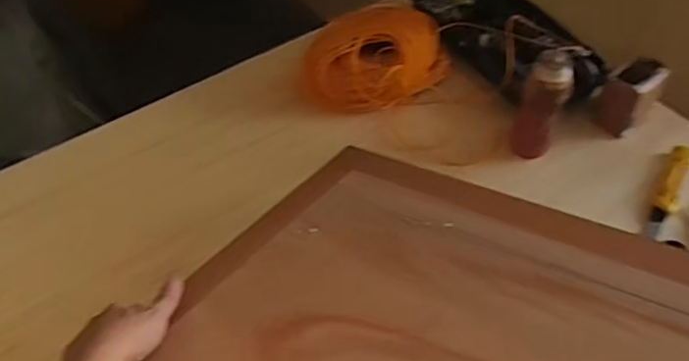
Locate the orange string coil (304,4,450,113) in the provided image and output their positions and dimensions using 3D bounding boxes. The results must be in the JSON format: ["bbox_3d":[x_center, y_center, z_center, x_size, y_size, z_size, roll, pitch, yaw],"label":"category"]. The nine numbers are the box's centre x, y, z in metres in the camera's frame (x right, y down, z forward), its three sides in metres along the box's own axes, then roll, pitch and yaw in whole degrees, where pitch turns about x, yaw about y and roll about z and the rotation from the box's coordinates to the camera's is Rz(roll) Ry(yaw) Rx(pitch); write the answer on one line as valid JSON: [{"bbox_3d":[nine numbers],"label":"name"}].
[{"bbox_3d":[0.051,-0.205,0.942,0.221,0.076,0.203,1,52,4],"label":"orange string coil"}]

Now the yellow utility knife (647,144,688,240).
[{"bbox_3d":[0.442,0.013,0.825,0.030,0.024,0.155,24,57,20],"label":"yellow utility knife"}]

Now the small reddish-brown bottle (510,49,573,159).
[{"bbox_3d":[0.268,-0.096,0.829,0.058,0.168,0.045,18,55,16],"label":"small reddish-brown bottle"}]

